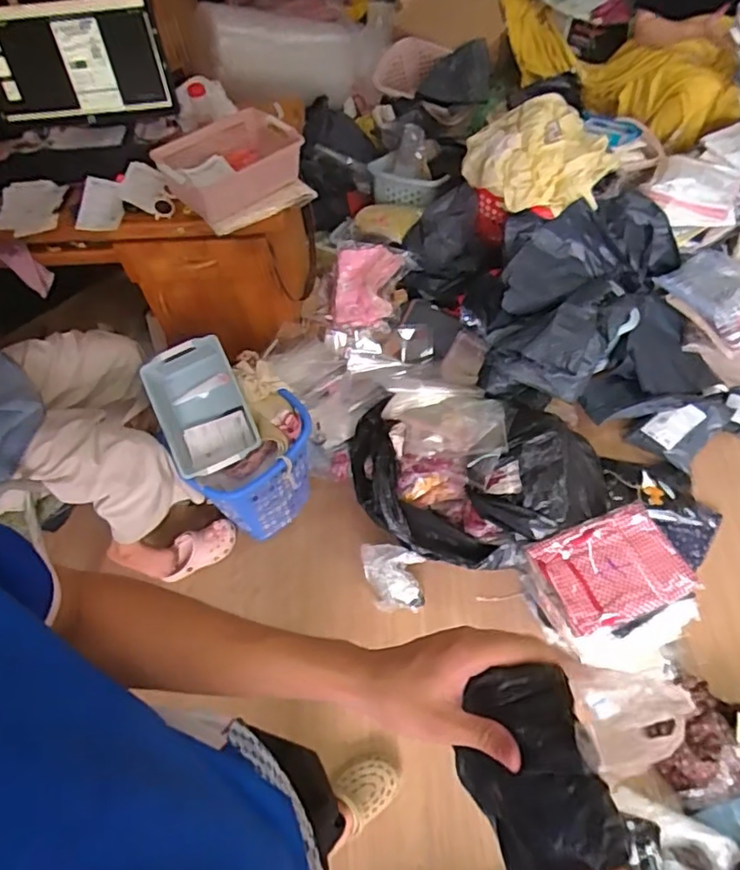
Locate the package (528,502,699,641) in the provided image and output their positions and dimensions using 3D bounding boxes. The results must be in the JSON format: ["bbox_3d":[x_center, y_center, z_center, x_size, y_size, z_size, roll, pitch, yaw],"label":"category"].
[{"bbox_3d":[0.541,0.293,1.325,0.306,0.034,0.222,-20,57,-8],"label":"package"}]

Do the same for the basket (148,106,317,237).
[{"bbox_3d":[-0.324,-0.630,1.422,0.319,0.118,0.275,-26,58,-12],"label":"basket"}]

